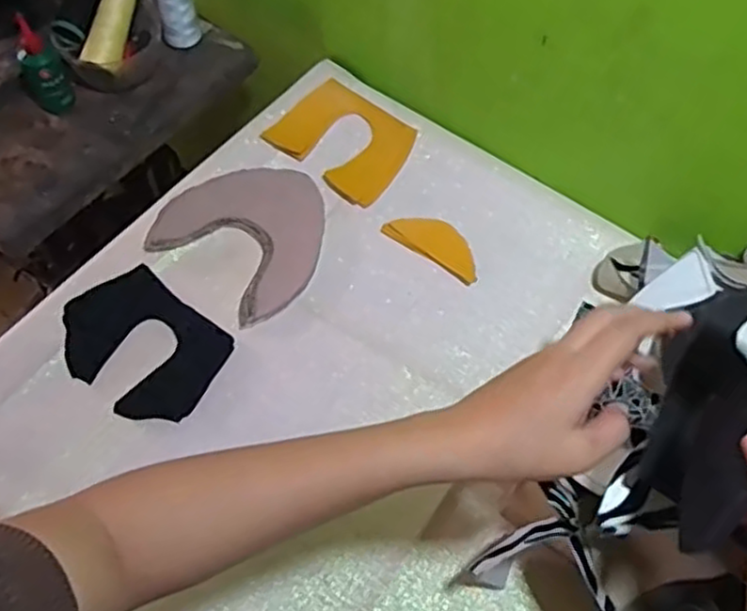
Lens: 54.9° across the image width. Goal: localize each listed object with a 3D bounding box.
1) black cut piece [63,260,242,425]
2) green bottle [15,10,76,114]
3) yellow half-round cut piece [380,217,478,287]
[{"bbox_3d":[-0.224,0.040,0.702,0.158,0.011,0.120,36,68,13],"label":"black cut piece"},{"bbox_3d":[-0.375,-0.268,0.812,0.045,0.096,0.043,-33,66,-19],"label":"green bottle"},{"bbox_3d":[0.069,-0.067,0.767,0.113,0.006,0.050,34,64,16],"label":"yellow half-round cut piece"}]

